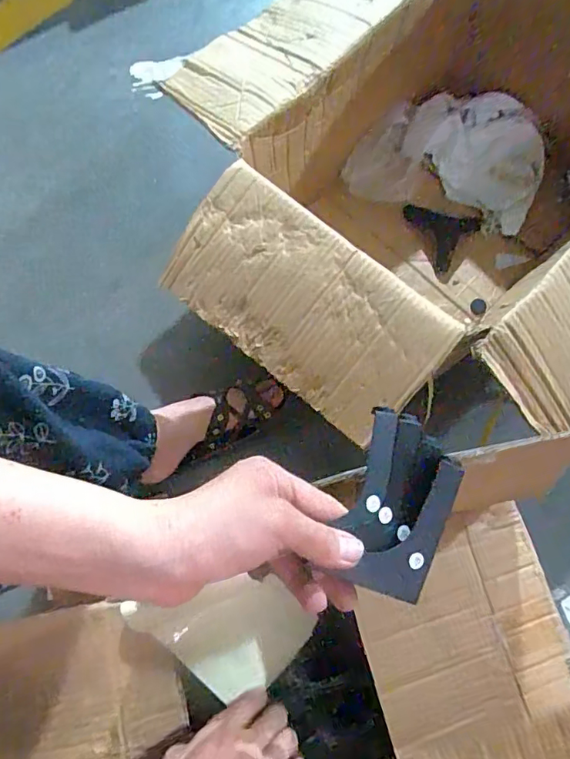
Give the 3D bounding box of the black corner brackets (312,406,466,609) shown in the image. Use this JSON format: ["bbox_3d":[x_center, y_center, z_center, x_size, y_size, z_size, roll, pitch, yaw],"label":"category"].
[{"bbox_3d":[0.075,0.083,0.339,0.065,0.020,0.111,21,77,6],"label":"black corner brackets"}]

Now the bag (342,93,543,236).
[{"bbox_3d":[0.271,-0.368,0.853,0.300,0.096,0.191,16,76,5],"label":"bag"}]

